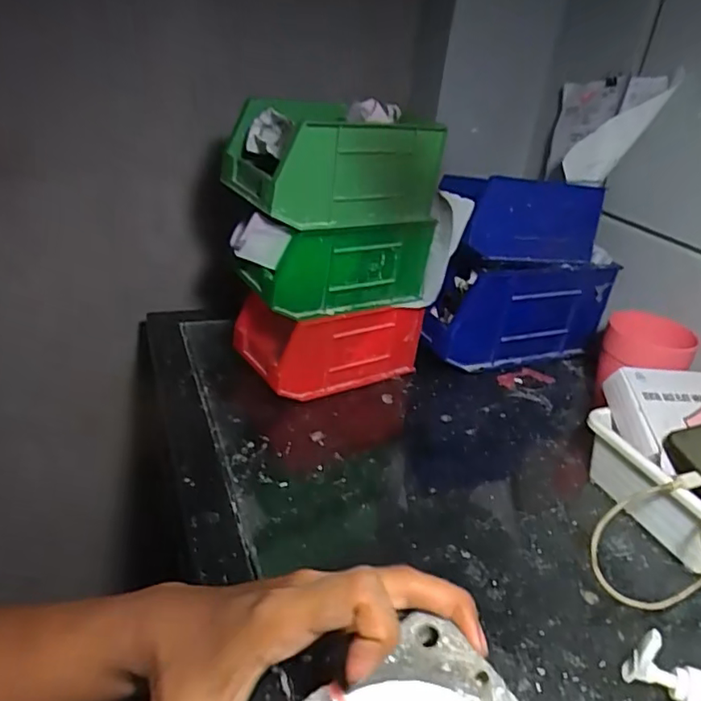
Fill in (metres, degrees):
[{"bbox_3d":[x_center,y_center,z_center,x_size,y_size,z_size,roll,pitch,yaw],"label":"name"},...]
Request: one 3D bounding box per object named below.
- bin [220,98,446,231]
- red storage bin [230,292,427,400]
[{"bbox_3d":[-0.014,-0.165,0.513,0.167,0.089,0.102,-15,36,-34],"label":"bin"},{"bbox_3d":[-0.022,-0.014,0.602,0.173,0.089,0.091,-11,33,-27],"label":"red storage bin"}]

